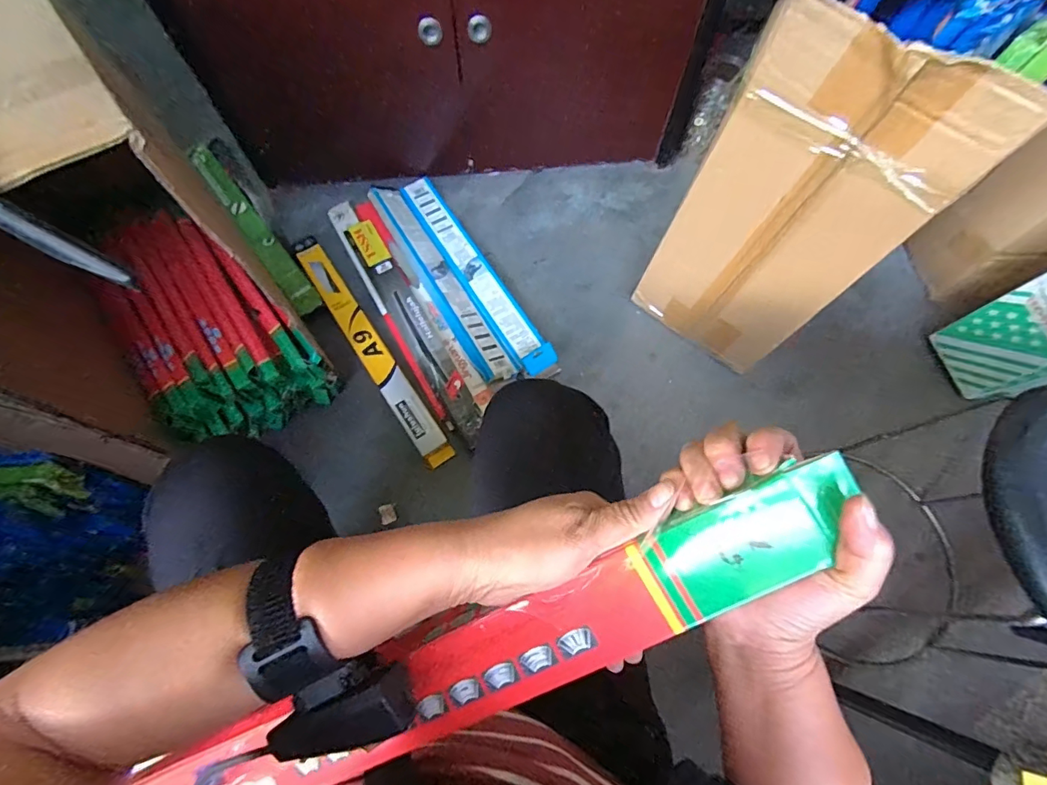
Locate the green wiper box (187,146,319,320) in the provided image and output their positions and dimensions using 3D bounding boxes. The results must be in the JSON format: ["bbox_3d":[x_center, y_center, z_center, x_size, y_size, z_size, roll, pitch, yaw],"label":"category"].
[{"bbox_3d":[-0.574,-0.355,0.979,0.049,0.039,0.501,-36,73,-14],"label":"green wiper box"}]

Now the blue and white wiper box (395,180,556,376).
[{"bbox_3d":[-0.103,-0.257,0.970,0.082,0.036,0.545,-31,71,-12],"label":"blue and white wiper box"}]

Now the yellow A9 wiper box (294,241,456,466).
[{"bbox_3d":[-0.306,-0.097,0.916,0.061,0.033,0.570,-34,72,-13],"label":"yellow A9 wiper box"}]

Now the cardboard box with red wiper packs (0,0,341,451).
[{"bbox_3d":[-0.623,-0.250,0.687,0.298,0.529,0.724,-34,72,-13],"label":"cardboard box with red wiper packs"}]

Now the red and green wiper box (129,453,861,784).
[{"bbox_3d":[-0.086,0.200,0.292,0.546,0.045,0.058,-33,70,14],"label":"red and green wiper box"}]

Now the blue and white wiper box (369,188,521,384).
[{"bbox_3d":[-0.171,-0.236,0.950,0.070,0.020,0.520,-29,71,-11],"label":"blue and white wiper box"}]

